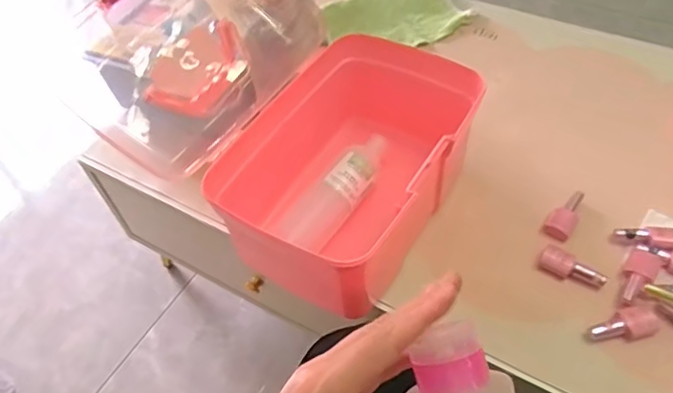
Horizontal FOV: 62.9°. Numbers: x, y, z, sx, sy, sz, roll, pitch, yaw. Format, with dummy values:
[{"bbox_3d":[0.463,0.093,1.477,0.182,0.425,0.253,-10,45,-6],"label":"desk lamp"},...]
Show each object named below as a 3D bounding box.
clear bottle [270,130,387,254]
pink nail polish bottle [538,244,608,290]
[{"bbox_3d":[0.007,-0.012,0.677,0.051,0.041,0.198,29,60,25],"label":"clear bottle"},{"bbox_3d":[0.270,0.084,0.632,0.071,0.022,0.026,31,61,26],"label":"pink nail polish bottle"}]

